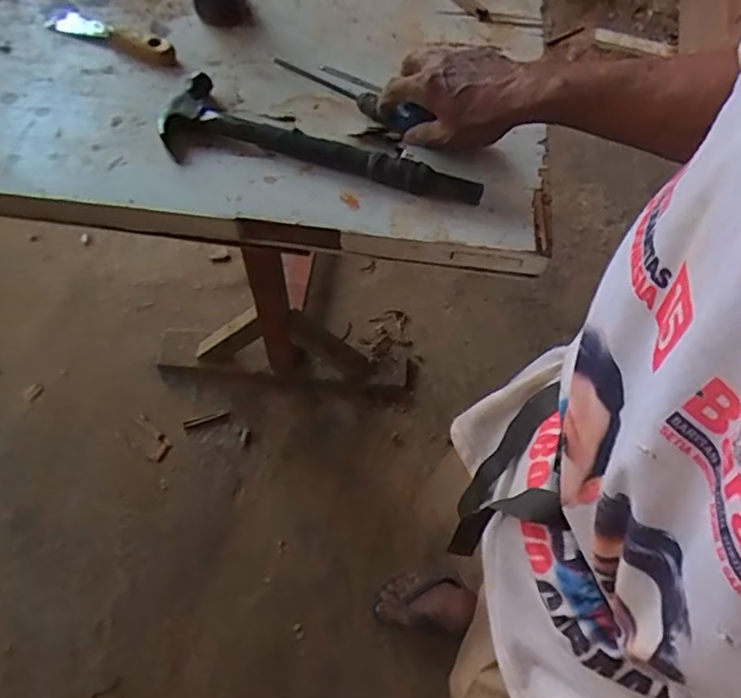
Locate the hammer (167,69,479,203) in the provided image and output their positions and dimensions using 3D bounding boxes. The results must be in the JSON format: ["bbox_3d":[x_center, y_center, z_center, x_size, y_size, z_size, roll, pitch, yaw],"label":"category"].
[{"bbox_3d":[-0.049,-0.213,0.598,0.324,0.035,0.102,12,59,5],"label":"hammer"}]

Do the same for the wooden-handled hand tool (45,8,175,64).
[{"bbox_3d":[-0.305,-0.370,0.690,0.188,0.018,0.034,26,62,13],"label":"wooden-handled hand tool"}]

